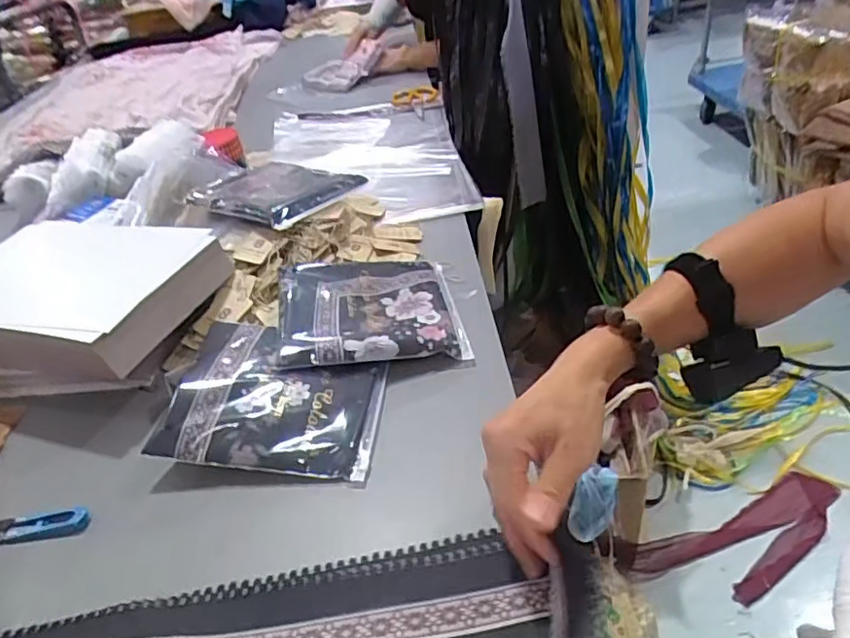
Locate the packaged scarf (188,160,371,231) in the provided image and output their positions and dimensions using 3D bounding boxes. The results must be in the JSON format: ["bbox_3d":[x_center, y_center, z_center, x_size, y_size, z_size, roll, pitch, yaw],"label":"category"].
[{"bbox_3d":[-0.222,-0.184,0.864,0.221,0.034,0.187,14,42,28],"label":"packaged scarf"}]

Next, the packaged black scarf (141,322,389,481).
[{"bbox_3d":[-0.142,0.068,0.590,0.198,0.023,0.172,7,46,2],"label":"packaged black scarf"}]

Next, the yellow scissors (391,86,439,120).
[{"bbox_3d":[-0.018,-0.482,1.346,0.104,0.025,0.169,-11,37,-2],"label":"yellow scissors"}]

